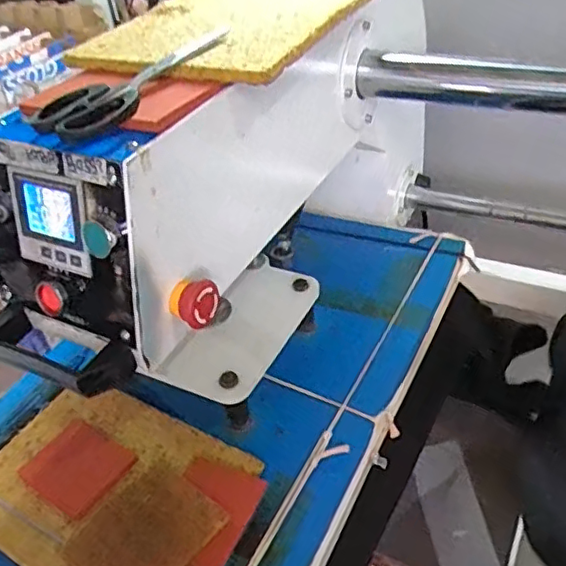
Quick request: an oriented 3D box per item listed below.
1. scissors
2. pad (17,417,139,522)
[{"bbox_3d":[-0.115,-0.161,0.469,0.079,0.013,0.190,13,43,24],"label":"scissors"},{"bbox_3d":[-0.203,0.181,0.596,0.098,0.011,0.078,22,47,32],"label":"pad"}]

